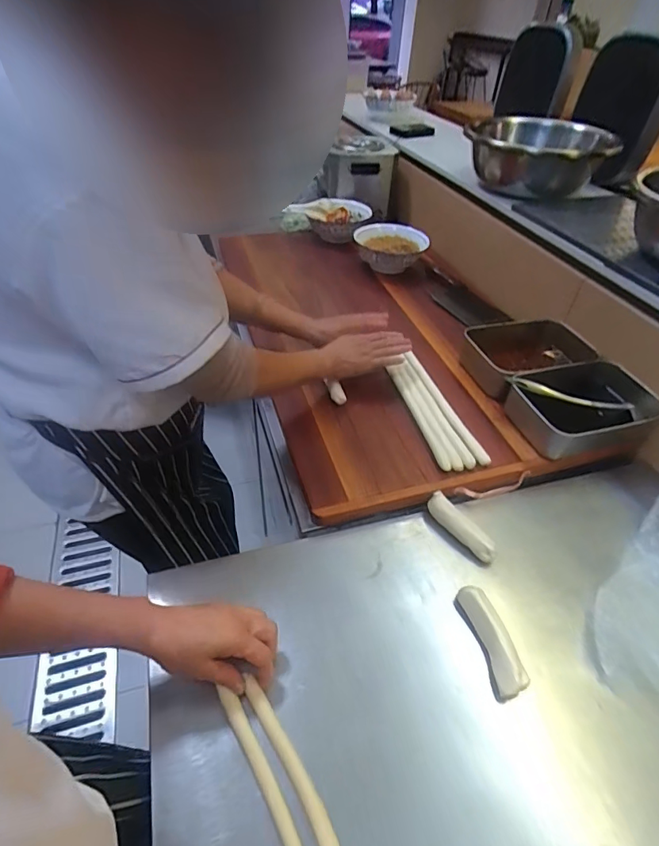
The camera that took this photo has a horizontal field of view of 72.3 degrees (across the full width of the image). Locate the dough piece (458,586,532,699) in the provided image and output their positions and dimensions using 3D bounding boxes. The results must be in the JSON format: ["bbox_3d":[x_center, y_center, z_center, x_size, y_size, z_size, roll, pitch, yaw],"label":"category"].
[{"bbox_3d":[0.181,0.242,0.506,0.030,0.034,0.110,-10,45,-13],"label":"dough piece"}]

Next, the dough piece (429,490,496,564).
[{"bbox_3d":[0.177,0.141,0.612,0.026,0.035,0.110,-27,51,-28],"label":"dough piece"}]

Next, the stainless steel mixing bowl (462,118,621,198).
[{"bbox_3d":[0.447,-0.592,1.000,0.250,0.103,0.276,-16,47,-20],"label":"stainless steel mixing bowl"}]

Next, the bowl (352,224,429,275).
[{"bbox_3d":[0.158,-0.453,1.171,0.177,0.080,0.168,2,44,-2],"label":"bowl"}]

